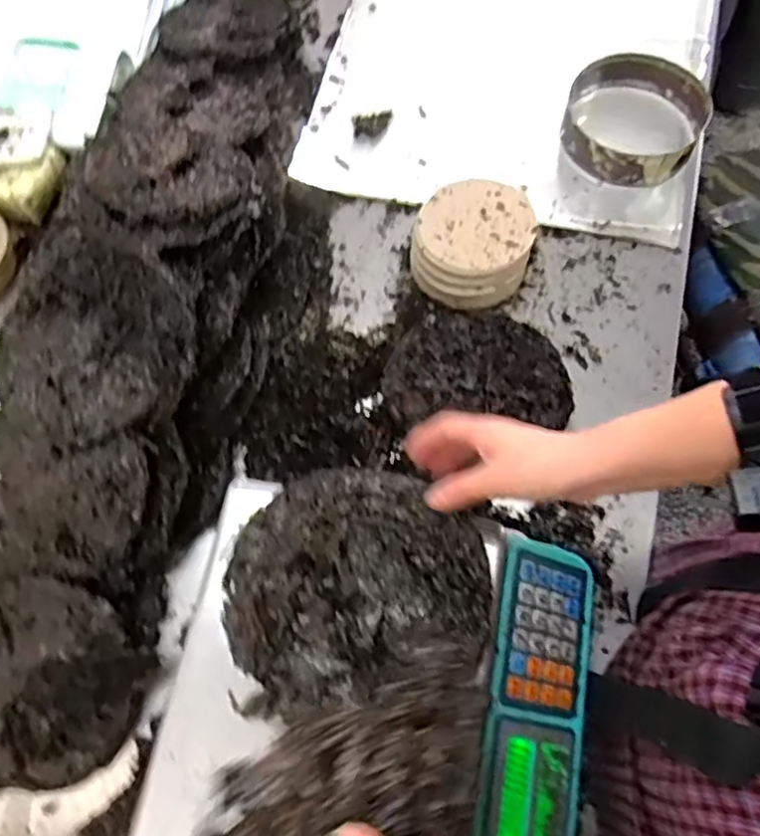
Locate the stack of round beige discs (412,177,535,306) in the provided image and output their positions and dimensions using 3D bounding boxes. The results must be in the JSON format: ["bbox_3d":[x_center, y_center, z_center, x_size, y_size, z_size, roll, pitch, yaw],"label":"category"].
[{"bbox_3d":[0.112,-0.213,0.799,0.141,0.063,0.156,17,70,10],"label":"stack of round beige discs"}]

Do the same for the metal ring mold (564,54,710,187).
[{"bbox_3d":[0.330,-0.388,0.854,0.175,0.062,0.175,20,70,12],"label":"metal ring mold"}]

